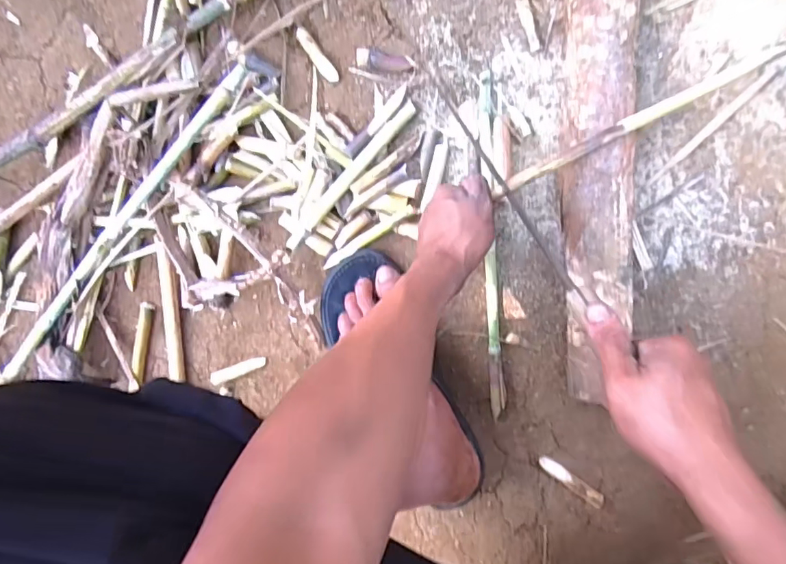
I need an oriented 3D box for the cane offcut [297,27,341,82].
[{"bbox_3d":[-0.083,-0.245,0.561,0.016,0.013,0.068,-37,87,10],"label":"cane offcut"}]

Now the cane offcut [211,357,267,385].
[{"bbox_3d":[-0.182,0.104,0.610,0.069,0.009,0.015,-22,90,10],"label":"cane offcut"}]

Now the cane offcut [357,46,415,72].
[{"bbox_3d":[-0.007,-0.231,0.545,0.062,0.017,0.021,12,96,8],"label":"cane offcut"}]

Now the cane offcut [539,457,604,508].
[{"bbox_3d":[0.187,0.209,0.547,0.074,0.015,0.015,34,98,5],"label":"cane offcut"}]

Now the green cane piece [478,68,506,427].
[{"bbox_3d":[0.103,-0.036,0.546,0.015,0.014,0.359,-3,93,9],"label":"green cane piece"}]

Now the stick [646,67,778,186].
[{"bbox_3d":[0.309,-0.150,0.505,0.151,0.004,0.010,-44,86,9],"label":"stick"}]

